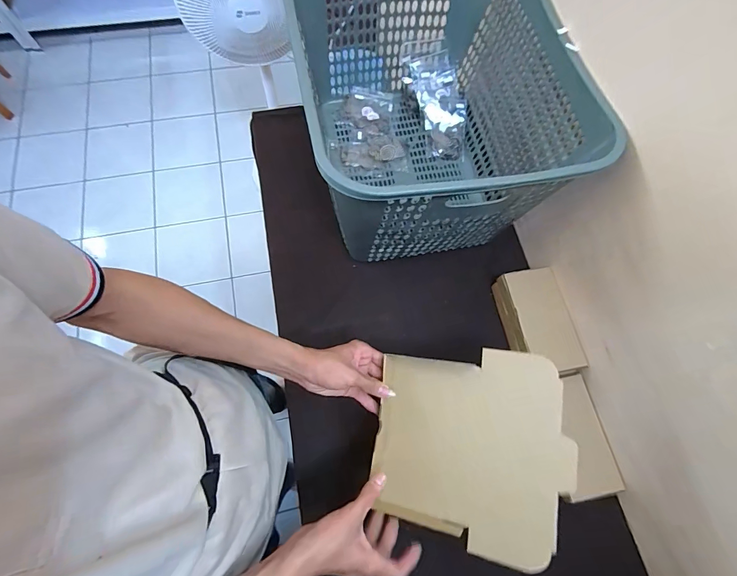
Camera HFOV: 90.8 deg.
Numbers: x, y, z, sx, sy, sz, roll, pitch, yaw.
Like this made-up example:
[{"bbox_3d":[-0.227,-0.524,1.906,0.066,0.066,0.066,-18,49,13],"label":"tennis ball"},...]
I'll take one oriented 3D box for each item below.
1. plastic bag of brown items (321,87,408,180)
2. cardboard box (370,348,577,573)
[{"bbox_3d":[-0.009,-0.366,0.854,0.176,0.033,0.229,-8,71,-5],"label":"plastic bag of brown items"},{"bbox_3d":[0.128,0.204,0.474,0.232,0.021,0.240,4,80,19],"label":"cardboard box"}]

